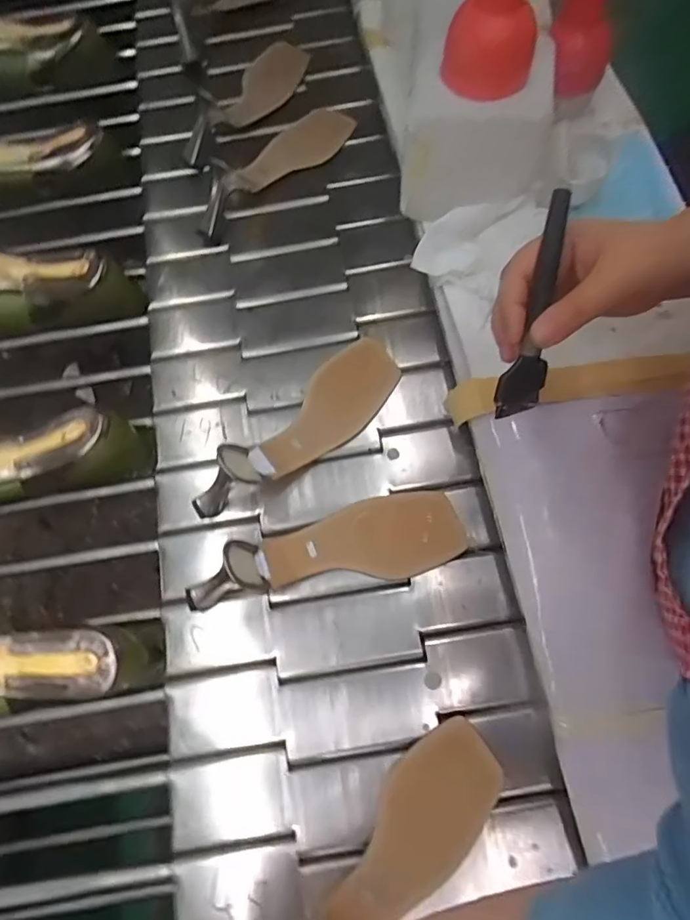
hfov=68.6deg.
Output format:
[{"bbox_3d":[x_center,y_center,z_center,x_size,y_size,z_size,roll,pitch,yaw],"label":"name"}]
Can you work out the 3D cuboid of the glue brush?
[{"bbox_3d":[0.126,-0.095,0.326,0.027,0.015,0.137,11,103,4],"label":"glue brush"}]

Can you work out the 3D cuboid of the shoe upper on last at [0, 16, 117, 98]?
[{"bbox_3d":[-0.406,-0.518,0.649,0.201,0.062,0.076,-20,70,-3],"label":"shoe upper on last"}]

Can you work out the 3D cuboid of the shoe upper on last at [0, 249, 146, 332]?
[{"bbox_3d":[-0.335,-0.180,0.532,0.211,0.065,0.076,-15,69,-1],"label":"shoe upper on last"}]

